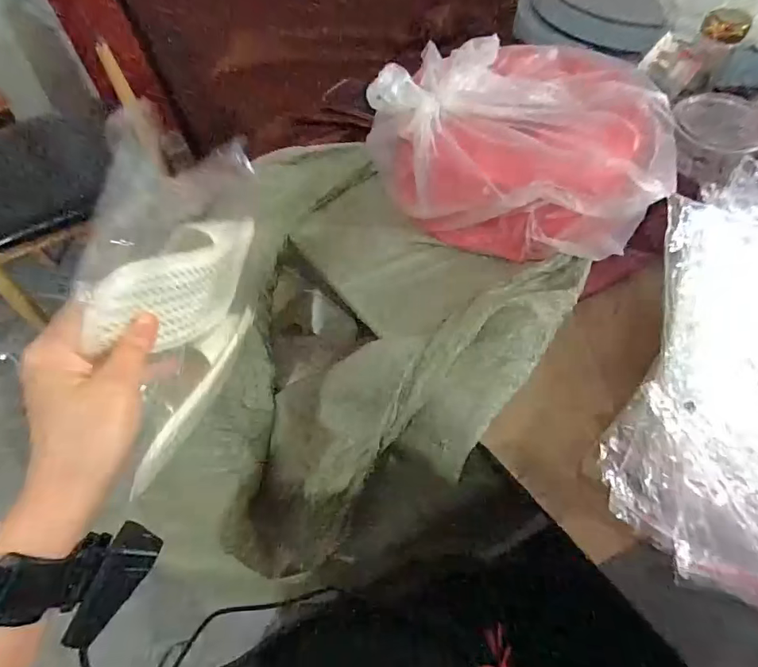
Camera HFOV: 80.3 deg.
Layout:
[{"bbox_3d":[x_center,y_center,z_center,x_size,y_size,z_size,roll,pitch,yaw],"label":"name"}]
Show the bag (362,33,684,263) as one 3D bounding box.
[{"bbox_3d":[0.169,-0.220,0.531,0.318,0.158,0.285,28,62,18],"label":"bag"}]

